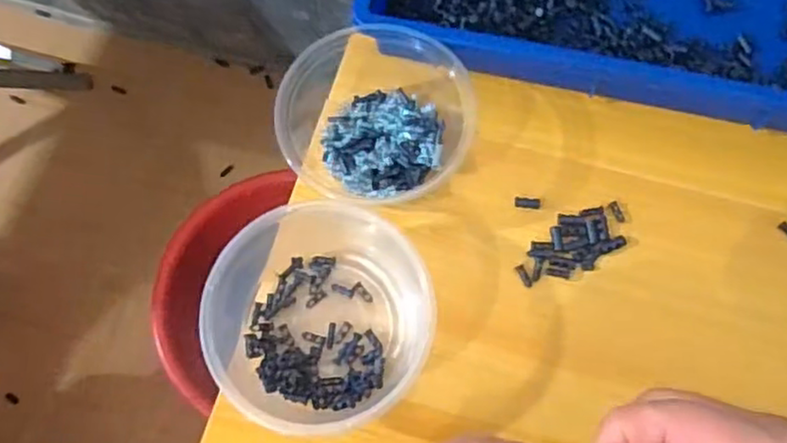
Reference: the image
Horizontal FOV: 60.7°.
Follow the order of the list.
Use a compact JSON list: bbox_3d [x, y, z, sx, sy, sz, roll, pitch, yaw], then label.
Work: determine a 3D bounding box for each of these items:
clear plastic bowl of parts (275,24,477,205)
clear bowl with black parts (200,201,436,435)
[{"bbox_3d":[-0.011,-0.078,0.488,0.128,0.053,0.124,0,71,-1],"label":"clear plastic bowl of parts"},{"bbox_3d":[-0.048,0.063,0.447,0.141,0.050,0.142,0,71,-1],"label":"clear bowl with black parts"}]

